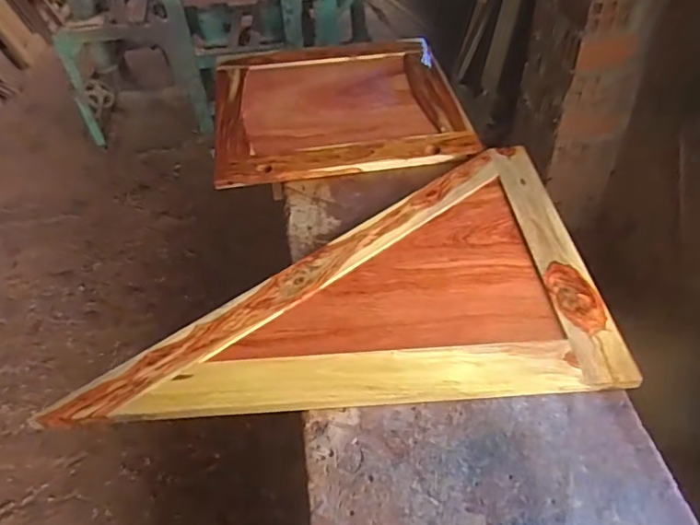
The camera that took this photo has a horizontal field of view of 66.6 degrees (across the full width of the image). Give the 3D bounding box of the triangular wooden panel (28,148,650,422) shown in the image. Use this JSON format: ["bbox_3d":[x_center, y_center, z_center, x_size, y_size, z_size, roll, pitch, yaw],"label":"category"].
[{"bbox_3d":[0.003,0.011,0.954,0.801,0.028,0.537,-3,48,-1],"label":"triangular wooden panel"}]

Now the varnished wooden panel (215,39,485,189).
[{"bbox_3d":[-0.037,-0.419,1.354,0.590,0.032,0.586,-7,48,-5],"label":"varnished wooden panel"}]

